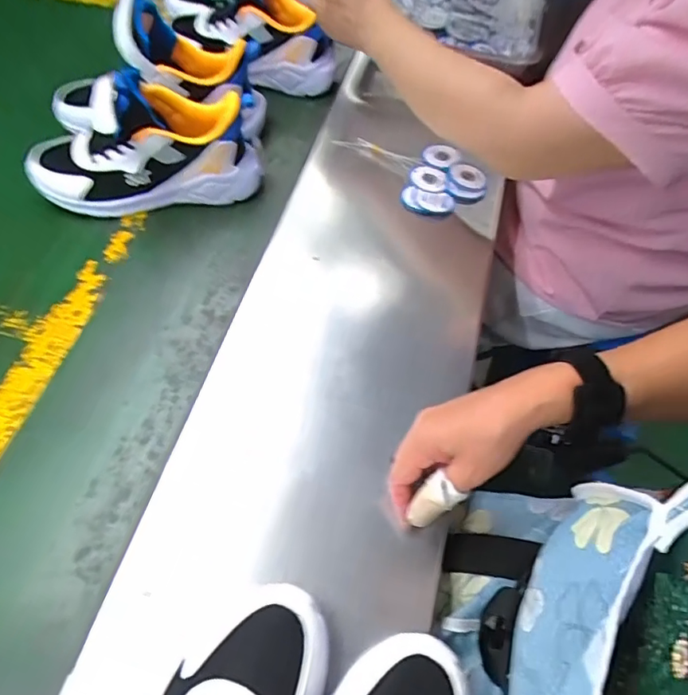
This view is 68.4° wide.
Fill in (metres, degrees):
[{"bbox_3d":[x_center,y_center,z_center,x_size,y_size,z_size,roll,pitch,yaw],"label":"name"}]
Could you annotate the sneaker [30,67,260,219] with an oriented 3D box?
[{"bbox_3d":[-0.225,-0.227,0.560,0.252,0.128,0.094,-9,61,-5],"label":"sneaker"}]

